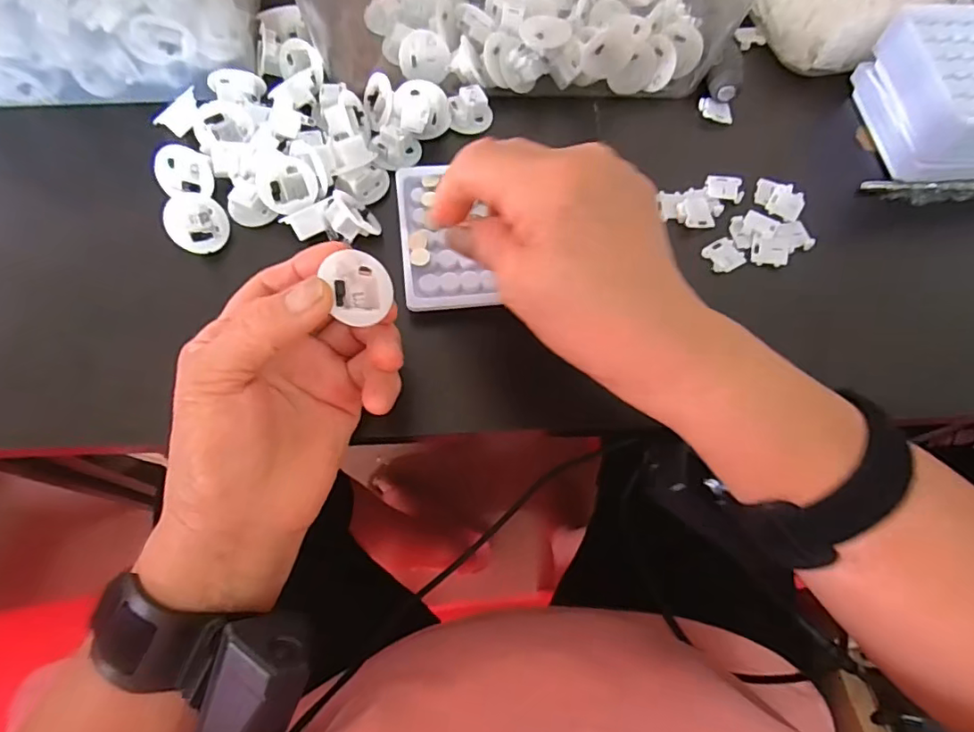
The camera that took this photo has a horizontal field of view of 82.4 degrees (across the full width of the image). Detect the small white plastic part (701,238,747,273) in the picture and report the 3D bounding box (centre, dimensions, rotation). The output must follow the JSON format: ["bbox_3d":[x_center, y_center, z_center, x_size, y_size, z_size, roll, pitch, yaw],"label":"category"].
[{"bbox_3d":[0.142,-0.066,0.336,0.023,0.005,0.020,-29,72,-13],"label":"small white plastic part"}]

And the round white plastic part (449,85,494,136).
[{"bbox_3d":[-0.010,-0.167,0.363,0.027,0.020,0.023,-4,68,-5],"label":"round white plastic part"}]

